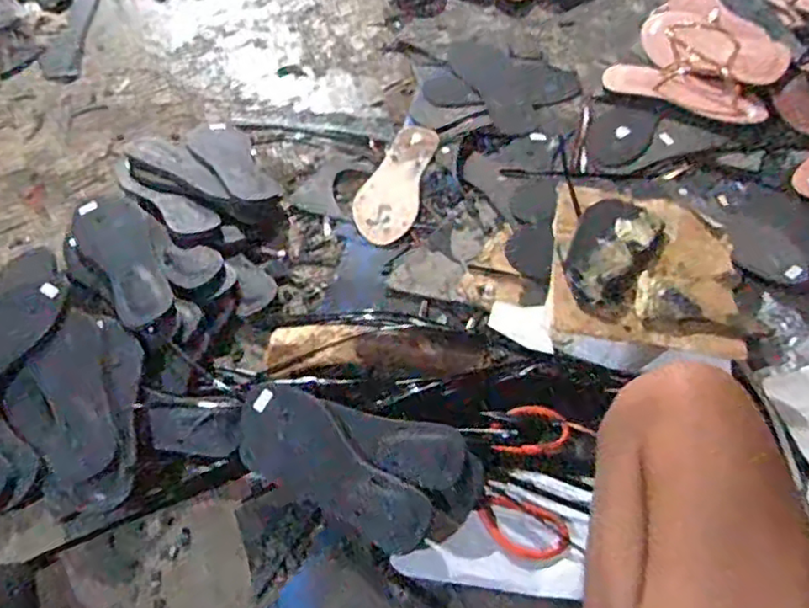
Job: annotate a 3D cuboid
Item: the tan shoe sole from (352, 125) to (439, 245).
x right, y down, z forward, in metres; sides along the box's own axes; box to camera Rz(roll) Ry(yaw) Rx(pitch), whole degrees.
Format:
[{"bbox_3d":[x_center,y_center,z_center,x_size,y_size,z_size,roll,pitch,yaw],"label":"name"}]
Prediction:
[{"bbox_3d":[-0.012,-0.186,0.983,0.093,0.008,0.234,14,61,9],"label":"tan shoe sole"}]

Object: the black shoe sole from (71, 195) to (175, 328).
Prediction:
[{"bbox_3d":[-0.364,-0.064,0.861,0.088,0.022,0.216,-32,63,-17],"label":"black shoe sole"}]

